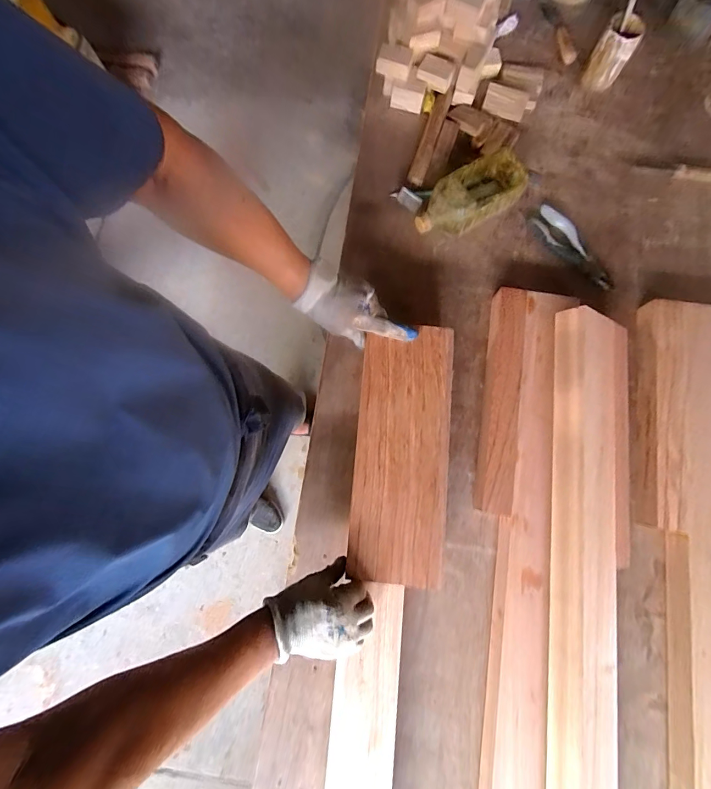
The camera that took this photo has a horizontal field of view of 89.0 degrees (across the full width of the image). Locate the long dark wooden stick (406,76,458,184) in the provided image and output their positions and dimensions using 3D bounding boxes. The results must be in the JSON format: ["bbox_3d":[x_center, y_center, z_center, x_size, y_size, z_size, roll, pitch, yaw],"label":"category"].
[{"bbox_3d":[0.147,-0.506,0.705,0.033,0.035,0.218,19,80,3],"label":"long dark wooden stick"}]

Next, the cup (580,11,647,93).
[{"bbox_3d":[0.498,-0.662,0.714,0.068,0.114,0.068,0,80,0],"label":"cup"}]

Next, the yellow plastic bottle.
[{"bbox_3d":[0.206,-0.370,0.674,0.220,0.068,0.106,-28,81,-5],"label":"yellow plastic bottle"}]

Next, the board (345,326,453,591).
[{"bbox_3d":[0.069,0.080,0.533,0.138,0.013,0.365,6,79,1],"label":"board"}]

